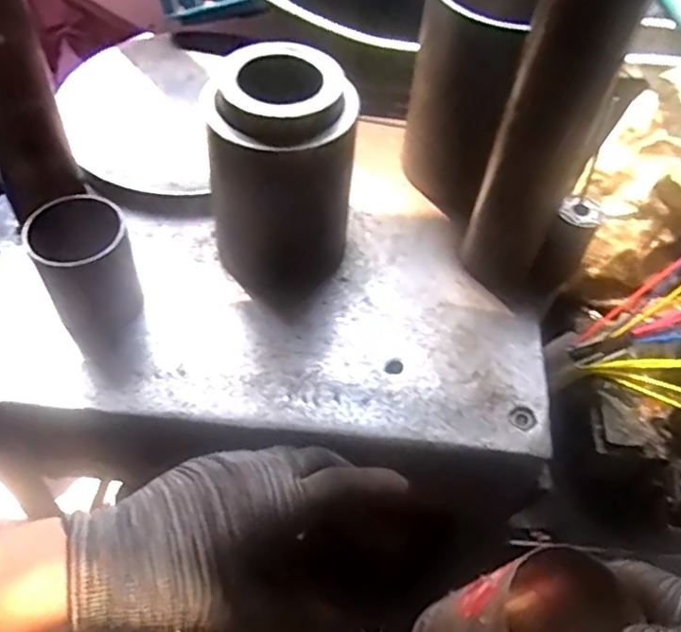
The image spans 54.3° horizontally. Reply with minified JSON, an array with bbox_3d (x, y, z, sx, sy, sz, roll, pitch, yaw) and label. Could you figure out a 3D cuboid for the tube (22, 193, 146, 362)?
[{"bbox_3d":[-0.194,-0.038,0.515,0.066,0.102,0.062,-22,58,-19],"label":"tube"}]

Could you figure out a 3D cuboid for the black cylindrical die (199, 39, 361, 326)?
[{"bbox_3d":[-0.047,-0.105,0.522,0.098,0.175,0.097,2,53,-3],"label":"black cylindrical die"}]

